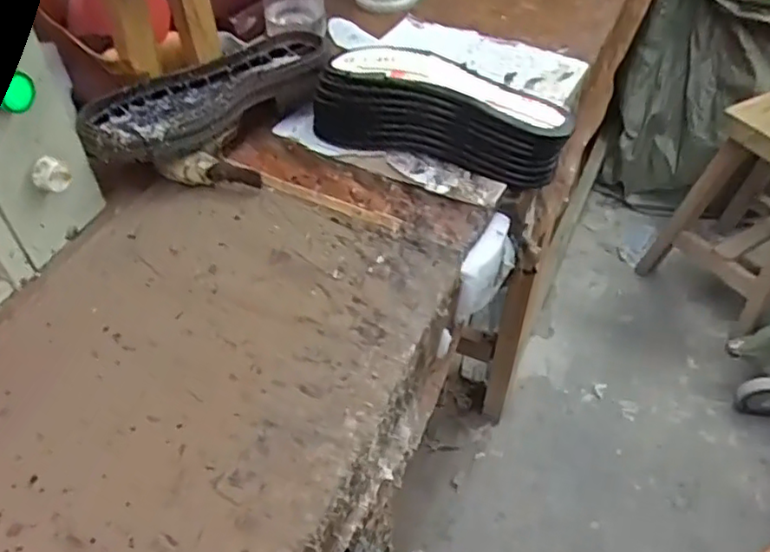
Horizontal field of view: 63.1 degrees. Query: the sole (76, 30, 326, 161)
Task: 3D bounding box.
[{"bbox_3d":[-0.164,-0.174,0.588,0.248,0.032,0.100,-31,54,-26],"label":"sole"}]

